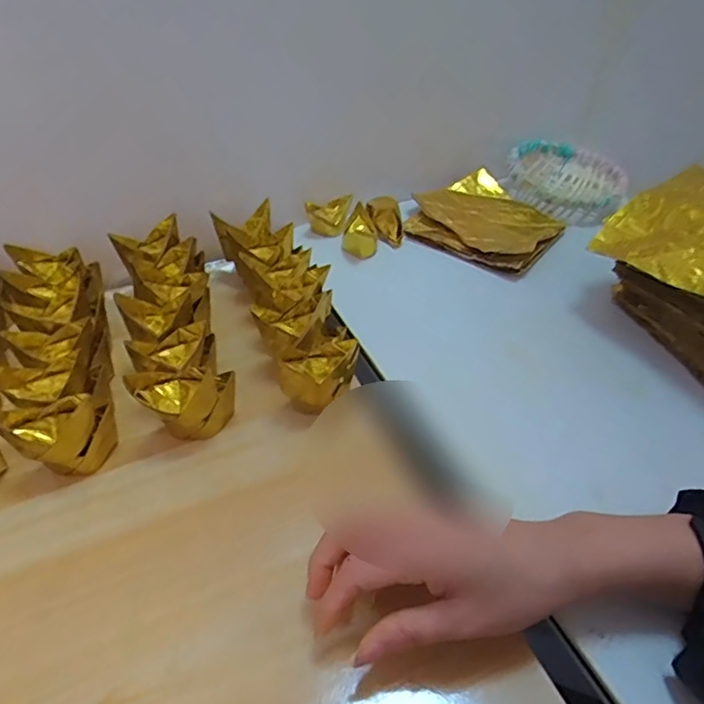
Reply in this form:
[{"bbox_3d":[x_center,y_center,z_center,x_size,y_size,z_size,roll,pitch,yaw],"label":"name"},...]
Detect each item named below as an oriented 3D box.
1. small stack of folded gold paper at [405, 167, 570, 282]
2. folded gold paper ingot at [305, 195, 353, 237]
[{"bbox_3d":[0.138,-0.137,0.605,0.143,0.029,0.128,28,51,24],"label":"small stack of folded gold paper"},{"bbox_3d":[-0.025,-0.140,0.597,0.039,0.033,0.034,18,47,16],"label":"folded gold paper ingot"}]

